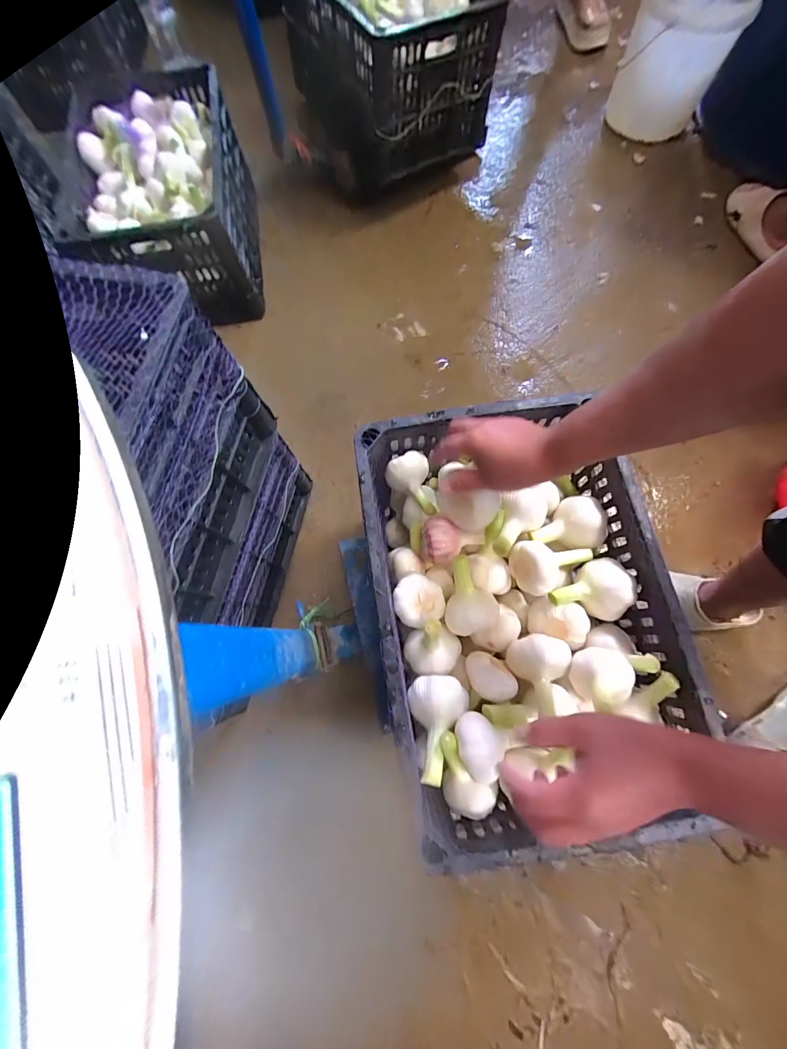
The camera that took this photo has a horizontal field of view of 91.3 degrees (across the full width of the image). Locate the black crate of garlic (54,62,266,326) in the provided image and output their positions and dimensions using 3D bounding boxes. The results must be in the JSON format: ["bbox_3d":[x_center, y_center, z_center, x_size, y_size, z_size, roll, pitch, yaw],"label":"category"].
[{"bbox_3d":[-0.487,-0.709,0.836,0.293,0.215,0.469,-9,74,-1],"label":"black crate of garlic"}]

